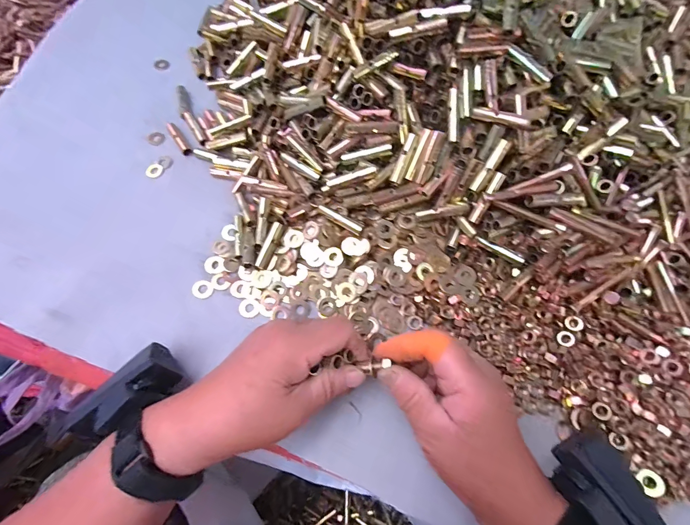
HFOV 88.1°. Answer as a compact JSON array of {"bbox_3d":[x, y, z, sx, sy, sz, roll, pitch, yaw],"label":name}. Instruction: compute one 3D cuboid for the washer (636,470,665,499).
[{"bbox_3d":[0.219,0.158,0.255,0.015,0.006,0.017,13,69,5],"label":"washer"}]

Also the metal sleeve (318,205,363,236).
[{"bbox_3d":[-0.005,-0.038,0.313,0.043,0.006,0.010,26,70,10],"label":"metal sleeve"}]

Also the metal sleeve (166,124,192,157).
[{"bbox_3d":[-0.172,-0.128,0.370,0.009,0.008,0.046,-33,72,-13],"label":"metal sleeve"}]

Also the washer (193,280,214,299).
[{"bbox_3d":[-0.124,0.024,0.310,0.017,0.004,0.016,0,68,0],"label":"washer"}]

